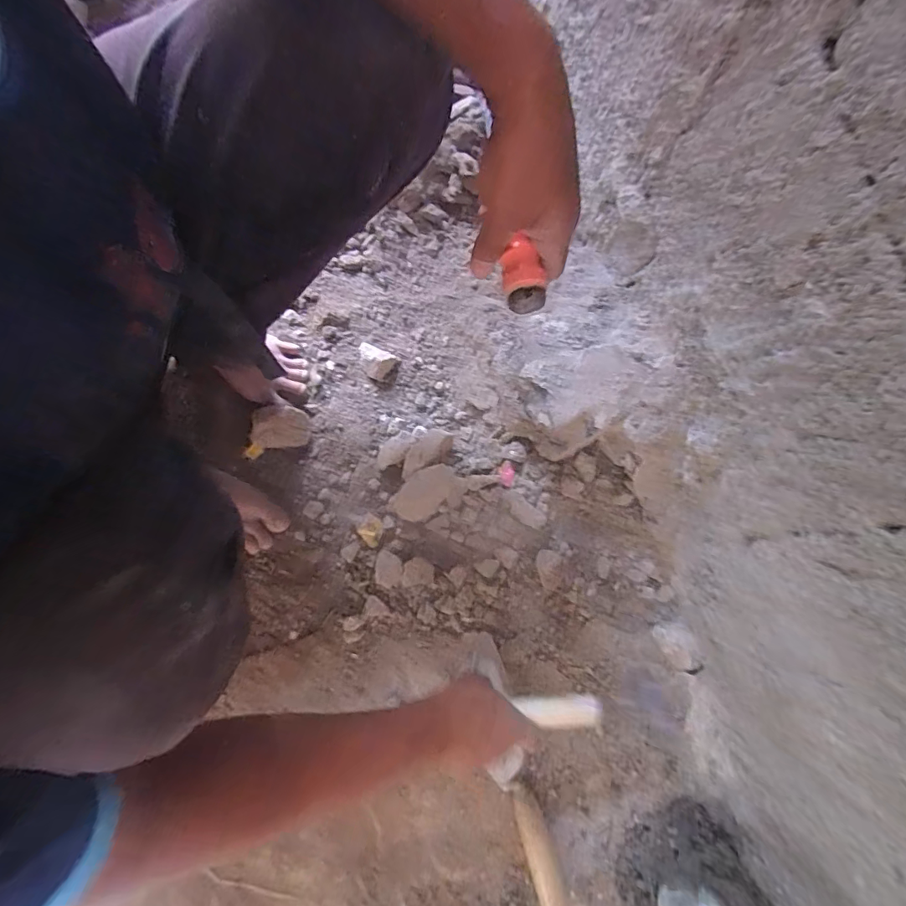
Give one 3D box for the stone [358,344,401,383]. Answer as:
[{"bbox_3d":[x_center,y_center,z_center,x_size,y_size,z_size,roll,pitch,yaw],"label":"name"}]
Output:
[{"bbox_3d":[-0.112,-0.132,0.685,0.061,0.022,0.044,23,79,3],"label":"stone"}]

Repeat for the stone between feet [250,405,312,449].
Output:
[{"bbox_3d":[-0.239,-0.036,0.660,0.075,0.034,0.054,-1,79,-2],"label":"stone between feet"}]

